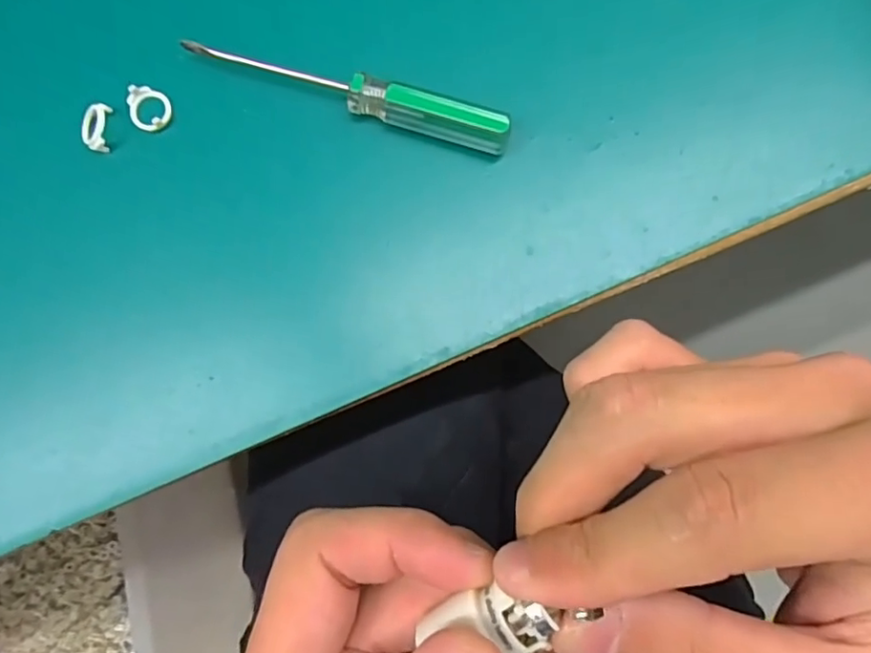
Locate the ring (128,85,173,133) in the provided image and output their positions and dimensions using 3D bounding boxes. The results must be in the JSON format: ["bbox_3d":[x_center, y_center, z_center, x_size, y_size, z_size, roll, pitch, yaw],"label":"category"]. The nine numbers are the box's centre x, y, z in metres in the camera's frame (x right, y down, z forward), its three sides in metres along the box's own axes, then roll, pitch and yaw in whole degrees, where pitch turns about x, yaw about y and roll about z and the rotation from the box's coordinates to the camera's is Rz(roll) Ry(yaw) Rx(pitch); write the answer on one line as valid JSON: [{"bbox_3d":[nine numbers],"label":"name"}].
[{"bbox_3d":[-0.102,-0.077,0.204,0.016,0.005,0.015,0,83,1],"label":"ring"}]

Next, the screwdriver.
[{"bbox_3d":[-0.029,-0.081,0.198,0.111,0.011,0.011,18,83,3],"label":"screwdriver"}]

